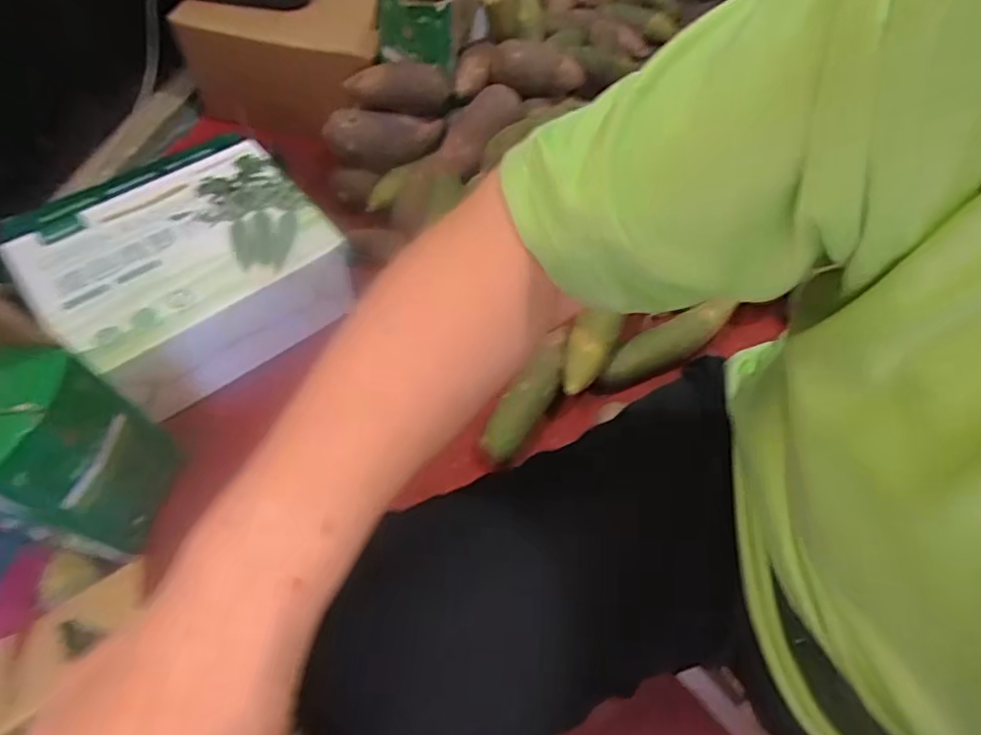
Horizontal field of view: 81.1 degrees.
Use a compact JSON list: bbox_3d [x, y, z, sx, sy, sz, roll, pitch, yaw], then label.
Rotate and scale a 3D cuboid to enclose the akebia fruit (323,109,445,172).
[{"bbox_3d":[-0.166,-0.369,0.909,0.184,0.074,0.057,-12,61,-8],"label":"akebia fruit"}]

